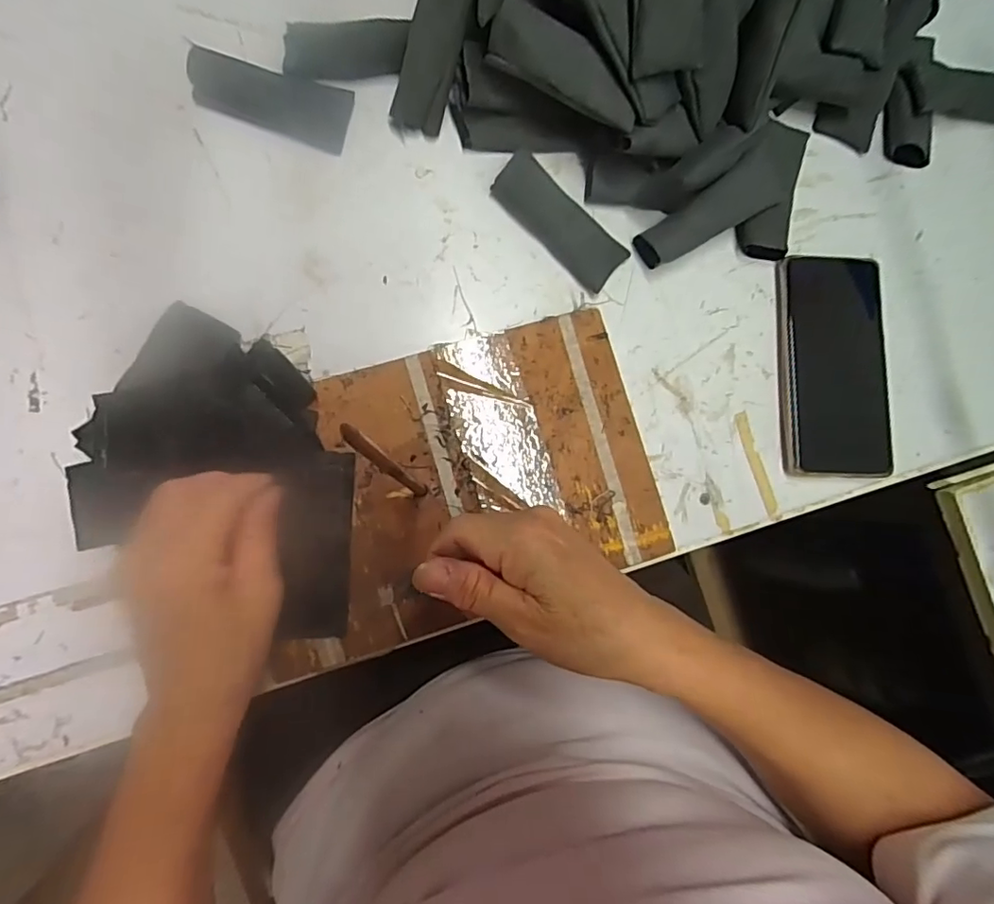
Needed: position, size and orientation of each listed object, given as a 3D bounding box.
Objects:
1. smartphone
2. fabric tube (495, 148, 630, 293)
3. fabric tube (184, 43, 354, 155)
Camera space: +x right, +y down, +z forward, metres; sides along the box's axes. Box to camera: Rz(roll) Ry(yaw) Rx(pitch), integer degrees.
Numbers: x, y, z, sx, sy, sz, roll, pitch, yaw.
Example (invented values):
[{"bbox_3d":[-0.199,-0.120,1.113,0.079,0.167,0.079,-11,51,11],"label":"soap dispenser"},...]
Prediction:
[{"bbox_3d":[0.244,-0.063,0.403,0.076,0.014,0.160,2,83,-4],"label":"smartphone"},{"bbox_3d":[0.044,-0.160,0.385,0.100,0.018,0.038,41,82,1],"label":"fabric tube"},{"bbox_3d":[-0.155,-0.246,0.382,0.103,0.020,0.042,14,82,-3],"label":"fabric tube"}]

